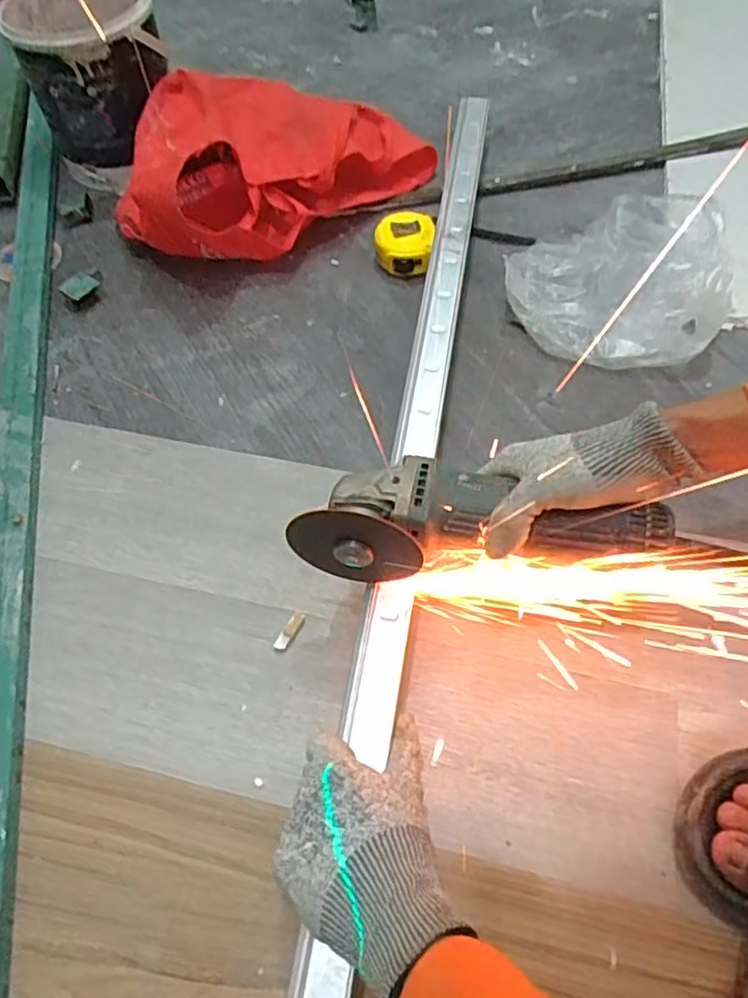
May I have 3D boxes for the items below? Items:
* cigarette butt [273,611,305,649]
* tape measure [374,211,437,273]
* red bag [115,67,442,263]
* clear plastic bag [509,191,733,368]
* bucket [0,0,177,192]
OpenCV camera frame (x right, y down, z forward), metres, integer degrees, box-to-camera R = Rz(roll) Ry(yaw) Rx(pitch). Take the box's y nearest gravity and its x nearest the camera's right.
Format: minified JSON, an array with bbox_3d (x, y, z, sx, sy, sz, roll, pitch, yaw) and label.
[{"bbox_3d":[-0.071,0.113,0.567,0.012,0.010,0.036,27,63,18],"label":"cigarette butt"},{"bbox_3d":[0.035,-0.301,0.787,0.070,0.047,0.076,3,59,5],"label":"tape measure"},{"bbox_3d":[-0.141,-0.441,0.823,0.382,0.137,0.271,-31,62,-15],"label":"red bag"},{"bbox_3d":[0.260,-0.252,0.723,0.217,0.091,0.216,11,60,10],"label":"clear plastic bag"},{"bbox_3d":[-0.350,-0.534,0.849,0.177,0.186,0.193,-14,59,-6],"label":"bucket"}]

